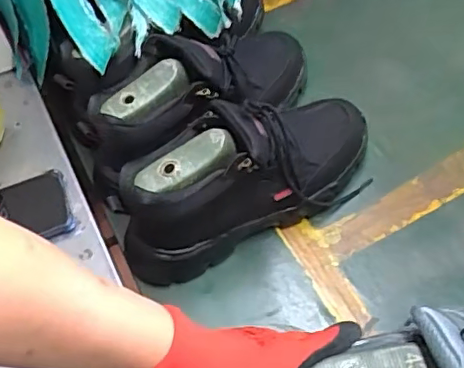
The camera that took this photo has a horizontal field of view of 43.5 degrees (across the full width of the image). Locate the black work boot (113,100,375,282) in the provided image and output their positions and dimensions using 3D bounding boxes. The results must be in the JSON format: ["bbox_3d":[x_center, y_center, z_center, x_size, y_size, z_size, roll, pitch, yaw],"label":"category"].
[{"bbox_3d":[0.027,-0.015,0.617,0.310,0.139,0.099,-30,61,-13],"label":"black work boot"}]

